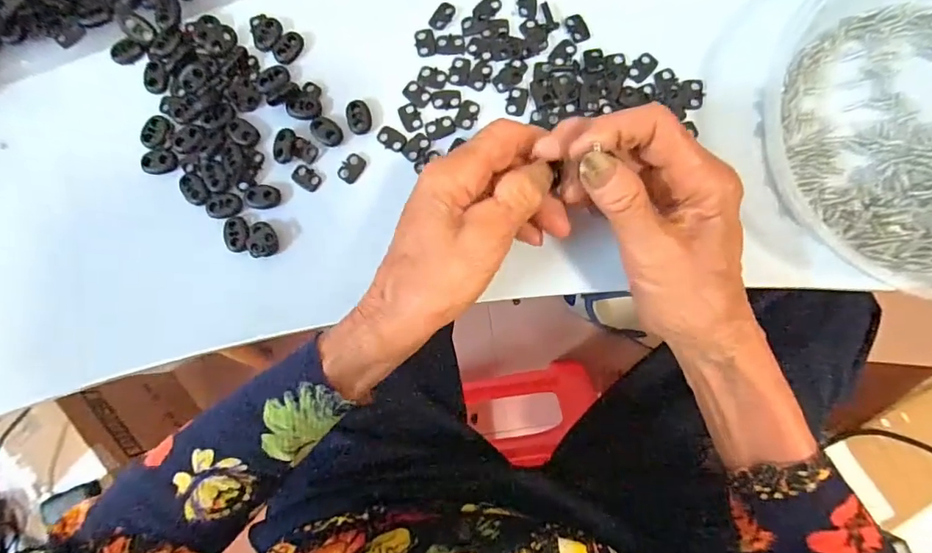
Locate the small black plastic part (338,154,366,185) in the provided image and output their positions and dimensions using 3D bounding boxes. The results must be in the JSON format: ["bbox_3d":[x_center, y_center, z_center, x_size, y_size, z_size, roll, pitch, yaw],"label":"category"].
[{"bbox_3d":[-0.072,-0.068,0.306,0.013,0.004,0.018,35,90,5],"label":"small black plastic part"}]

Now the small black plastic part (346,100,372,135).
[{"bbox_3d":[-0.067,-0.100,0.308,0.015,0.004,0.021,-12,86,3],"label":"small black plastic part"}]

